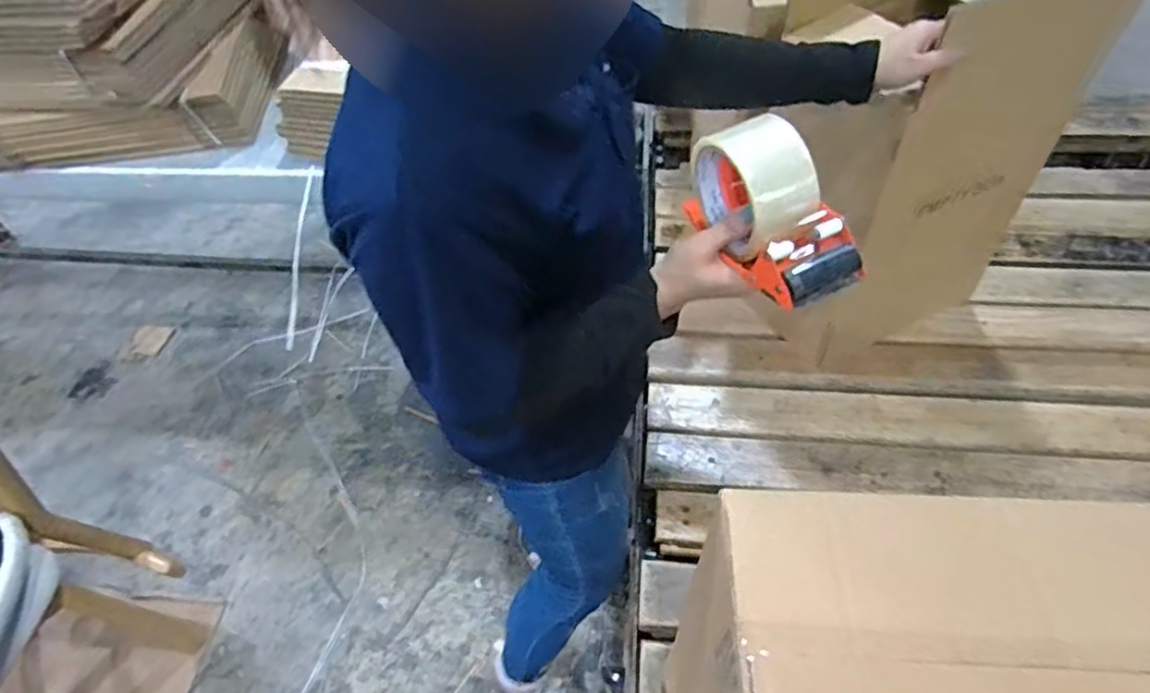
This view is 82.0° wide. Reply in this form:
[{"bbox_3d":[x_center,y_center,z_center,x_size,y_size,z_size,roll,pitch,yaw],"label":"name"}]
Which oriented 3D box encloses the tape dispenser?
[{"bbox_3d":[0.136,-0.095,0.459,0.059,0.084,0.139,-18,51,-12],"label":"tape dispenser"}]

